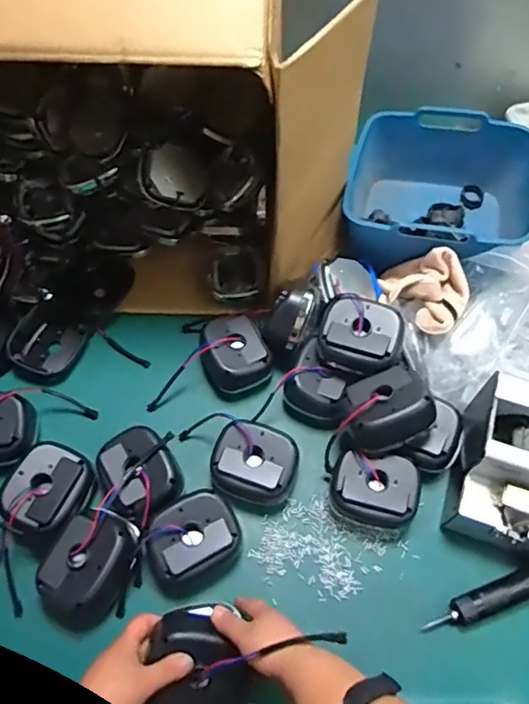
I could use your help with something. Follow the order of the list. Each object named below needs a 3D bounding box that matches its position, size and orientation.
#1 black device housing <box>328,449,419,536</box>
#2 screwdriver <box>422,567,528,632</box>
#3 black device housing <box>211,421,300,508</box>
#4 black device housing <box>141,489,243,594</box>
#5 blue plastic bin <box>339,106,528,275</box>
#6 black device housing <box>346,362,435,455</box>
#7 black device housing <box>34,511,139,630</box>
[{"bbox_3d":[0.144,0.189,0.709,0.107,0.076,0.083,8,60,6],"label":"black device housing"},{"bbox_3d":[0.311,0.297,0.659,0.237,0.041,0.043,-19,61,-10],"label":"screwdriver"},{"bbox_3d":[-0.012,0.155,0.729,0.114,0.071,0.095,12,60,8],"label":"black device housing"},{"bbox_3d":[-0.098,0.245,0.678,0.125,0.074,0.098,-30,63,-16],"label":"black device housing"},{"bbox_3d":[0.295,-0.266,0.910,0.295,0.136,0.309,15,61,10],"label":"blue plastic bin"},{"bbox_3d":[0.158,0.075,0.699,0.117,0.057,0.092,-21,39,9],"label":"black device housing"},{"bbox_3d":[-0.224,0.272,0.672,0.098,0.079,0.129,27,63,16],"label":"black device housing"}]

